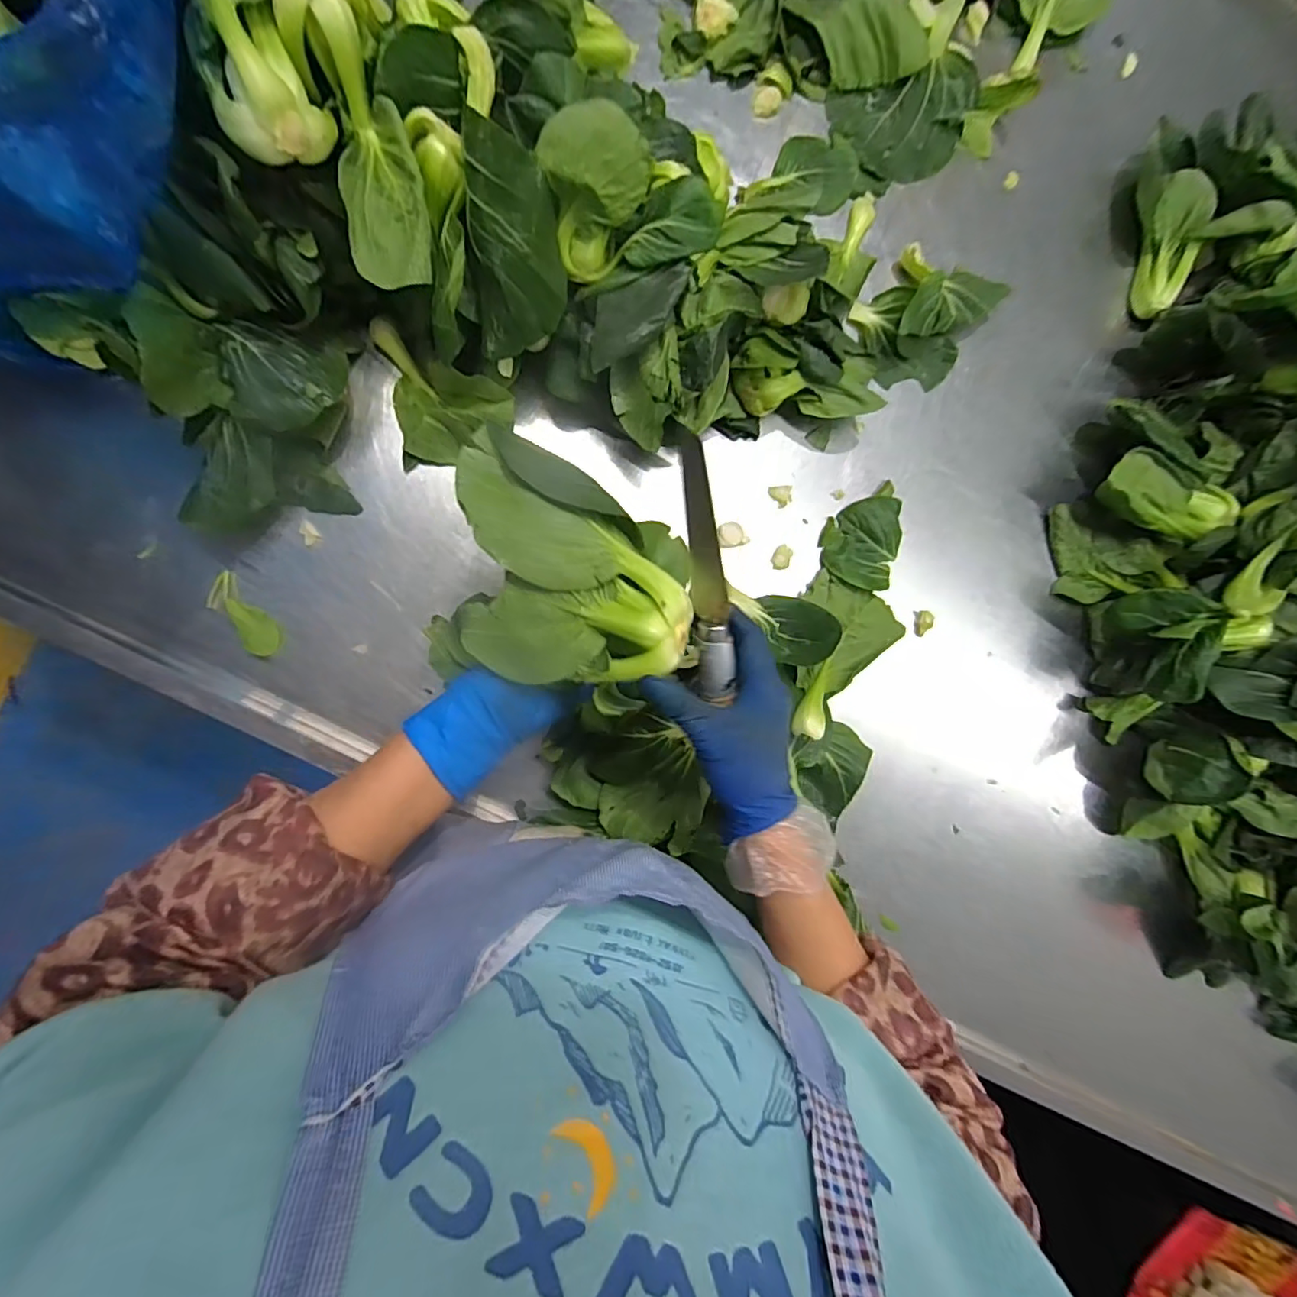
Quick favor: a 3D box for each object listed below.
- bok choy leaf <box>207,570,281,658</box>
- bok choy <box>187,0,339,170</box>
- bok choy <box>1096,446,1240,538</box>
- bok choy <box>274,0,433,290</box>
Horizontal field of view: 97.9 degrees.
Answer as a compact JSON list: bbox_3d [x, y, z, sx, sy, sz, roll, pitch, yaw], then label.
[{"bbox_3d":[-0.320,-0.026,0.444,0.027,0.014,0.069,-39,96,-4],"label":"bok choy leaf"},{"bbox_3d":[-0.210,-0.360,0.306,0.068,0.060,0.166,7,91,-7],"label":"bok choy"},{"bbox_3d":[0.447,-0.132,0.491,0.112,0.031,0.051,22,89,-7],"label":"bok choy"},{"bbox_3d":[-0.170,-0.305,0.341,0.053,0.041,0.154,-13,110,-6],"label":"bok choy"}]

